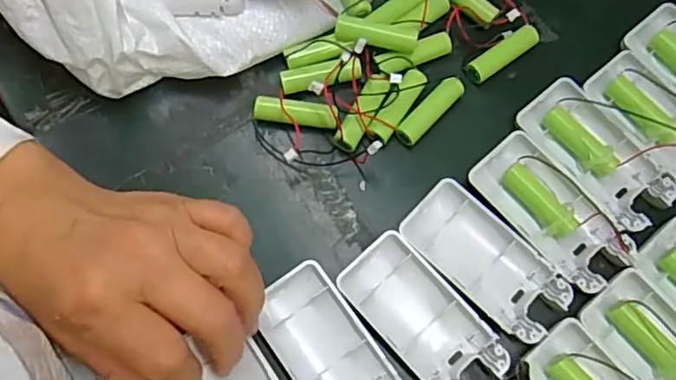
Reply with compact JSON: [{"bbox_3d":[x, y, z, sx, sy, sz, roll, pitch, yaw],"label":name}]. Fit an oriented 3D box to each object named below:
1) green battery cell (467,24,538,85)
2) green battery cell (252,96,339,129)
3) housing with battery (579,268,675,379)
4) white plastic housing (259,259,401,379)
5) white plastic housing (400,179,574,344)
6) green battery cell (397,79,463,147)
[{"bbox_3d":[0.104,-0.085,0.361,0.051,0.014,0.014,-34,78,-11],"label":"green battery cell"},{"bbox_3d":[-0.025,-0.046,0.345,0.050,0.013,0.014,7,74,0],"label":"green battery cell"},{"bbox_3d":[0.175,0.089,0.308,0.039,0.016,0.093,-37,78,-11],"label":"housing with battery"},{"bbox_3d":[-0.004,0.087,0.304,0.046,0.012,0.093,-35,78,-11],"label":"white plastic housing"},{"bbox_3d":[0.082,0.039,0.322,0.093,0.017,0.042,42,77,10],"label":"white plastic housing"},{"bbox_3d":[0.056,-0.047,0.347,0.013,0.012,0.050,43,77,10],"label":"green battery cell"}]

